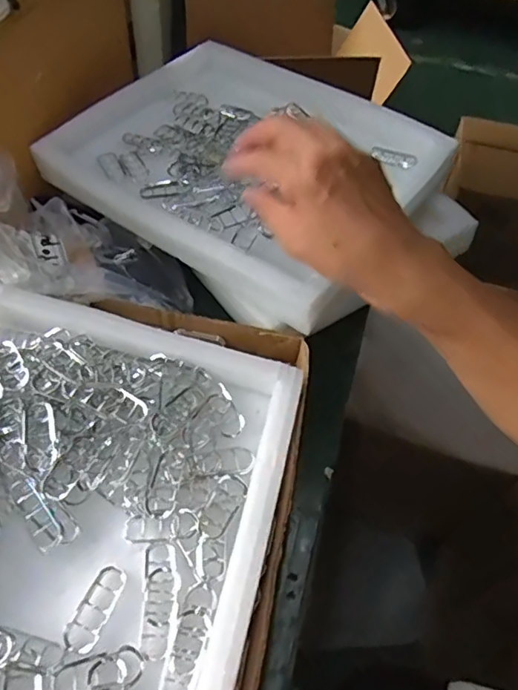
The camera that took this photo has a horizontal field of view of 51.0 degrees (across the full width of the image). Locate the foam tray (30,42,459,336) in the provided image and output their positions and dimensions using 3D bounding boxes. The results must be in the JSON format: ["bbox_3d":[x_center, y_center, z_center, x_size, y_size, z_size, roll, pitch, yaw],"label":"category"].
[{"bbox_3d":[-0.012,-0.198,0.591,0.366,0.057,0.297,30,57,17],"label":"foam tray"}]

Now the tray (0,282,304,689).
[{"bbox_3d":[-0.141,0.122,0.358,0.276,0.036,0.348,14,54,6],"label":"tray"}]

